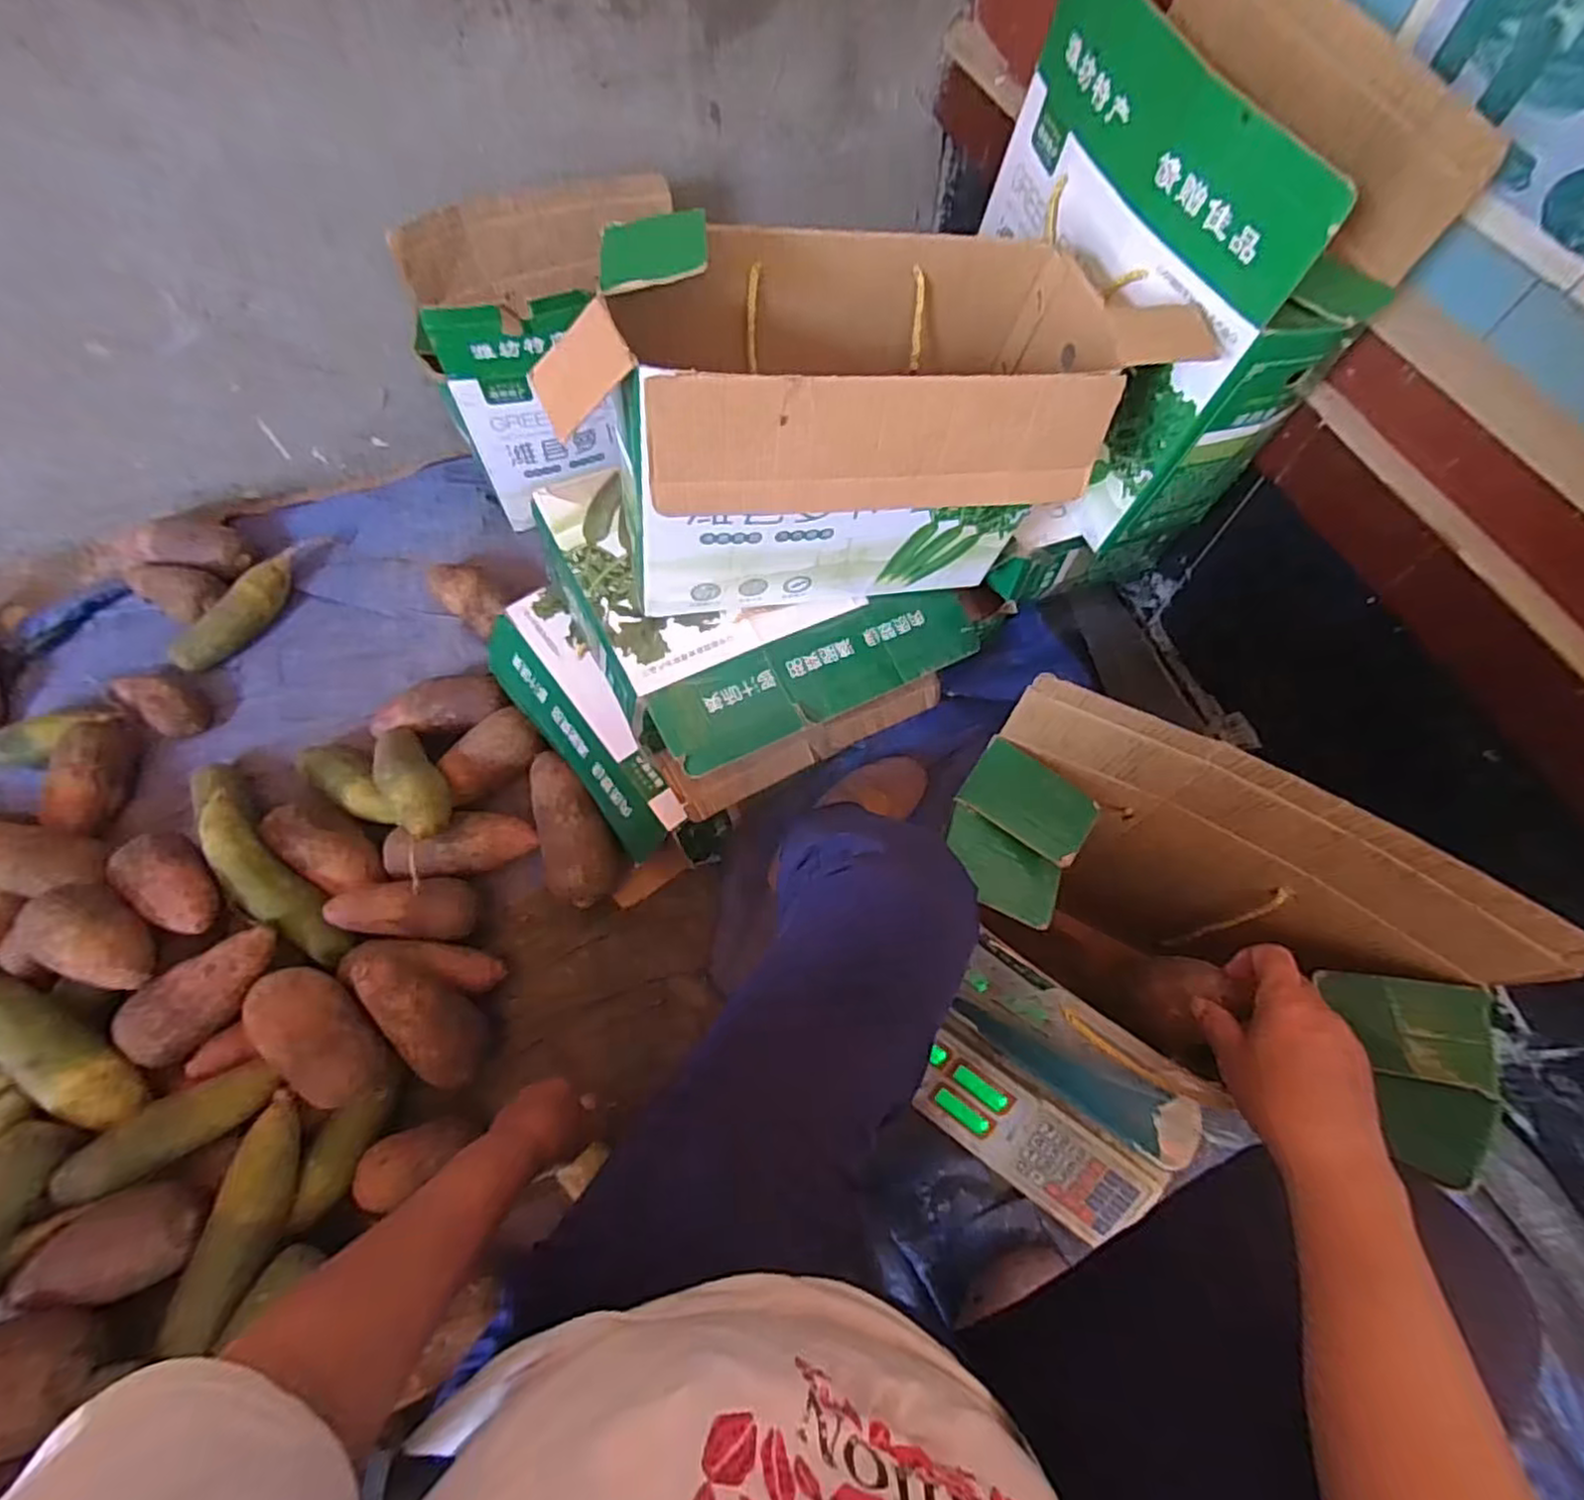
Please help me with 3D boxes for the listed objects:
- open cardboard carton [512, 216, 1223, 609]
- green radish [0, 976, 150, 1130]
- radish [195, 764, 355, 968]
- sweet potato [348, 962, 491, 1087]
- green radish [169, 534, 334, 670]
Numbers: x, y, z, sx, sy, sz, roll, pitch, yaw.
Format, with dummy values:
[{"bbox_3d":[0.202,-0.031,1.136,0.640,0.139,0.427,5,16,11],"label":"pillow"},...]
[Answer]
[{"bbox_3d":[0.036,-0.251,0.589,0.405,0.260,0.180,-11,65,-5],"label":"open cardboard carton"},{"bbox_3d":[-0.703,0.284,0.669,0.200,0.052,0.054,39,70,0],"label":"green radish"},{"bbox_3d":[-0.583,0.127,0.782,0.059,0.051,0.260,-37,86,-16],"label":"radish"},{"bbox_3d":[-0.370,0.267,0.712,0.066,0.055,0.159,-42,113,-18],"label":"sweet potato"},{"bbox_3d":[-0.757,-0.217,0.994,0.059,0.046,0.258,18,66,8],"label":"green radish"}]

